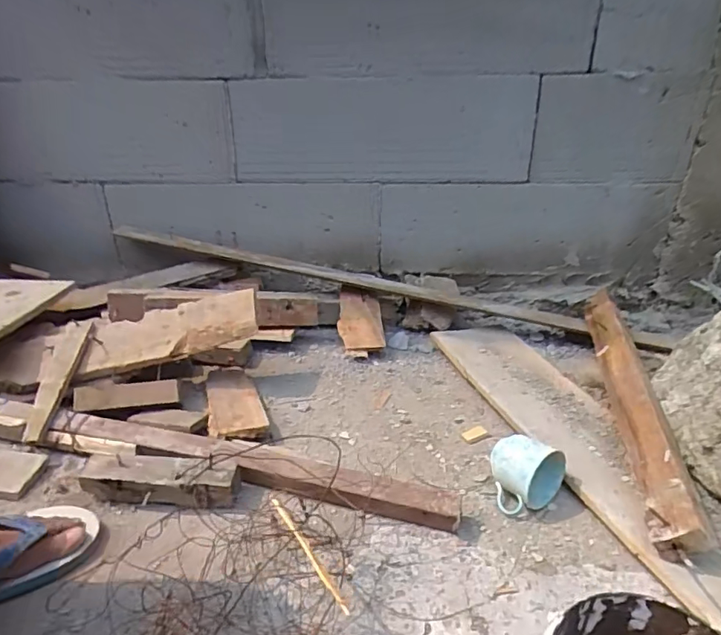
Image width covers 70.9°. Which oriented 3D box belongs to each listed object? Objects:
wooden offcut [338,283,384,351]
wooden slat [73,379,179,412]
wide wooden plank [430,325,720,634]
[{"bbox_3d":[-0.003,-0.002,1.047,0.089,0.020,0.162,-10,54,5],"label":"wooden offcut"},{"bbox_3d":[-0.378,0.126,0.816,0.157,0.039,0.012,-4,-15,-12],"label":"wooden slat"},{"bbox_3d":[0.329,0.170,0.767,0.167,0.025,0.690,-8,28,-19],"label":"wide wooden plank"}]

